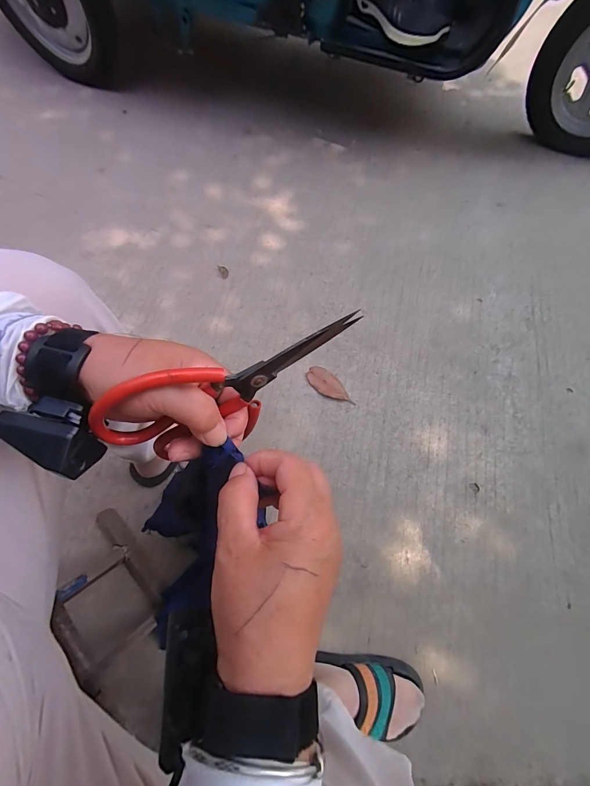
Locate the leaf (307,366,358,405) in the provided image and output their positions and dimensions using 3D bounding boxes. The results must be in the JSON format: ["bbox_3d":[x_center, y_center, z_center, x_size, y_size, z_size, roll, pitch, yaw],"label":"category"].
[{"bbox_3d":[0.086,-0.018,0.785,0.130,0.015,0.059,38,73,11],"label":"leaf"}]

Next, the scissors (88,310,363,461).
[{"bbox_3d":[-0.045,0.002,0.230,0.186,0.084,0.008,-17,53,4],"label":"scissors"}]

